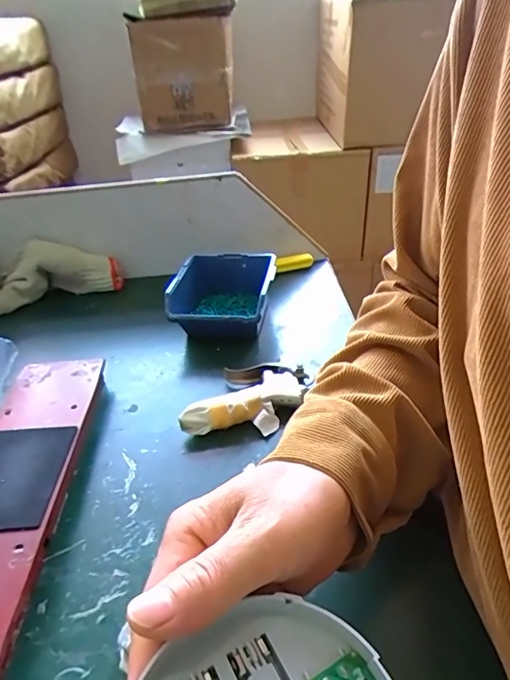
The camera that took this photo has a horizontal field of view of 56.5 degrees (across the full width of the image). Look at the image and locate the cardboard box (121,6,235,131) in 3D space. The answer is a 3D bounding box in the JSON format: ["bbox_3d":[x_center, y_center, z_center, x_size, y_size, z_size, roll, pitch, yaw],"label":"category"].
[{"bbox_3d":[-0.208,-0.798,1.429,0.299,0.296,0.118,-7,34,-4],"label":"cardboard box"}]

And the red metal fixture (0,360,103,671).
[{"bbox_3d":[-0.187,0.114,0.375,0.086,0.029,0.281,-4,33,-1],"label":"red metal fixture"}]

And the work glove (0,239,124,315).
[{"bbox_3d":[-0.278,-0.094,0.660,0.173,0.076,0.056,-13,35,-15],"label":"work glove"}]

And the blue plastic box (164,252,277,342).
[{"bbox_3d":[-0.036,-0.049,0.574,0.116,0.071,0.125,2,34,8],"label":"blue plastic box"}]

